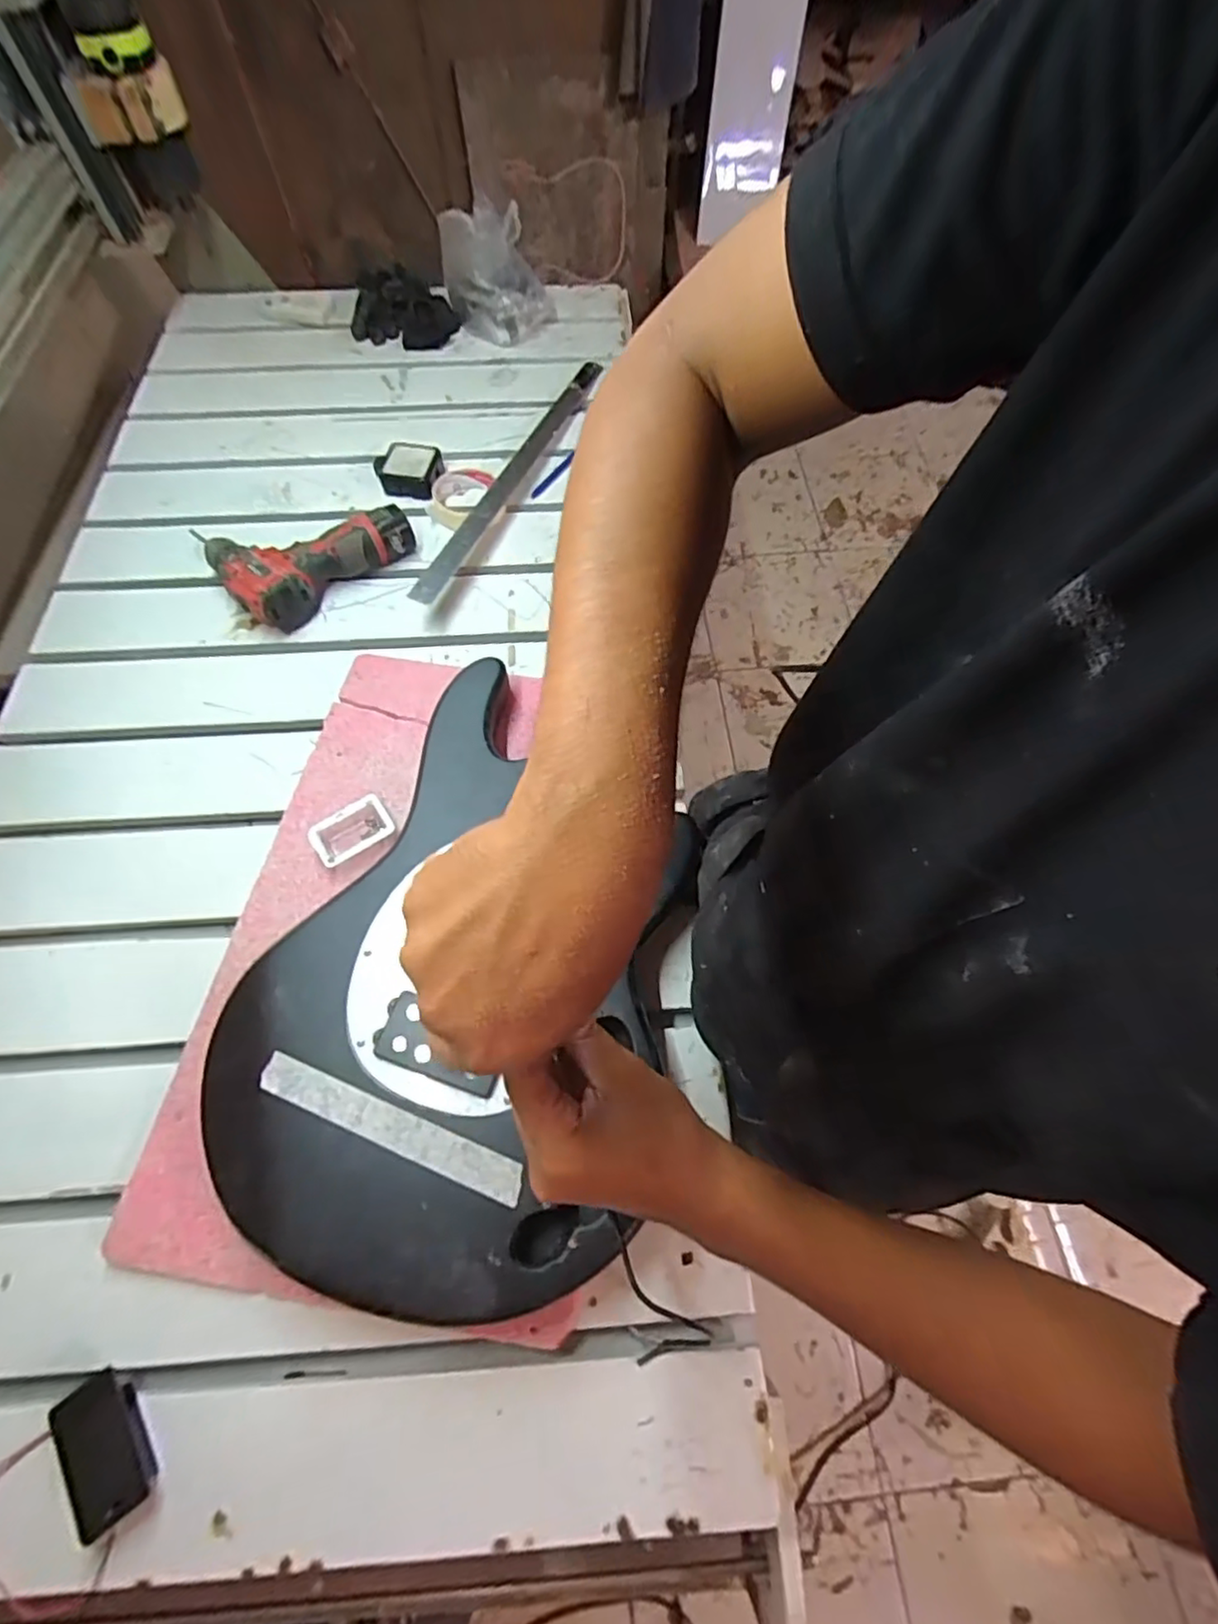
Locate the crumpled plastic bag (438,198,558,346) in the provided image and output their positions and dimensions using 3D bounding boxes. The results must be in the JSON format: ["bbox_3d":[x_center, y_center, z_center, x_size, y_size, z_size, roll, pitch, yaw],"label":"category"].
[{"bbox_3d":[-0.161,-0.763,0.926,0.131,0.139,0.090,15,66,7],"label":"crumpled plastic bag"}]

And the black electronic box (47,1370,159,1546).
[{"bbox_3d":[-0.321,0.403,0.409,0.042,0.019,0.078,-37,70,-16],"label":"black electronic box"}]

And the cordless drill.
[{"bbox_3d":[-0.340,-0.302,0.733,0.197,0.061,0.134,-41,71,-17],"label":"cordless drill"}]

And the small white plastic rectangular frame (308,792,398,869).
[{"bbox_3d":[-0.234,0.018,0.591,0.069,0.020,0.047,-29,68,-13],"label":"small white plastic rectangular frame"}]

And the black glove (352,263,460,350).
[{"bbox_3d":[-0.308,-0.747,0.950,0.135,0.086,0.095,24,67,11],"label":"black glove"}]

